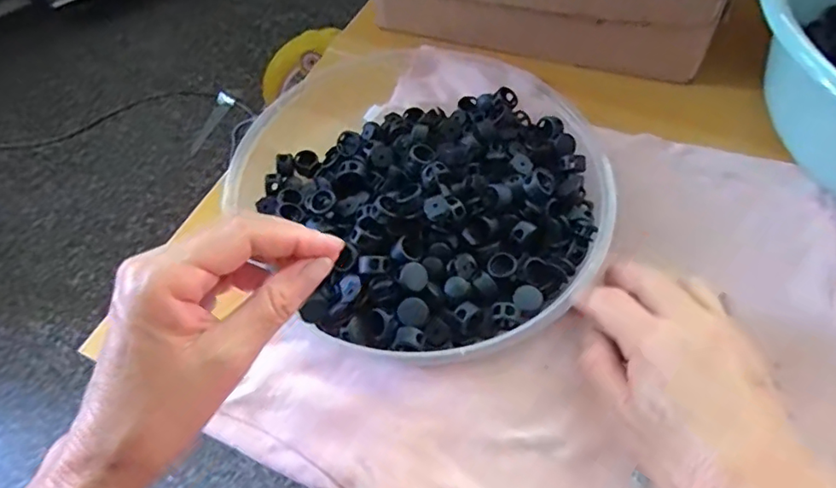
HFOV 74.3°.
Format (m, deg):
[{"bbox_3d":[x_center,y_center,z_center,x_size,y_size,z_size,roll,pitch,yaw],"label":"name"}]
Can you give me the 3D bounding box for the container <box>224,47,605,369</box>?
[{"bbox_3d":[0.009,-0.051,0.361,0.233,0.044,0.247,-1,58,1],"label":"container"}]

